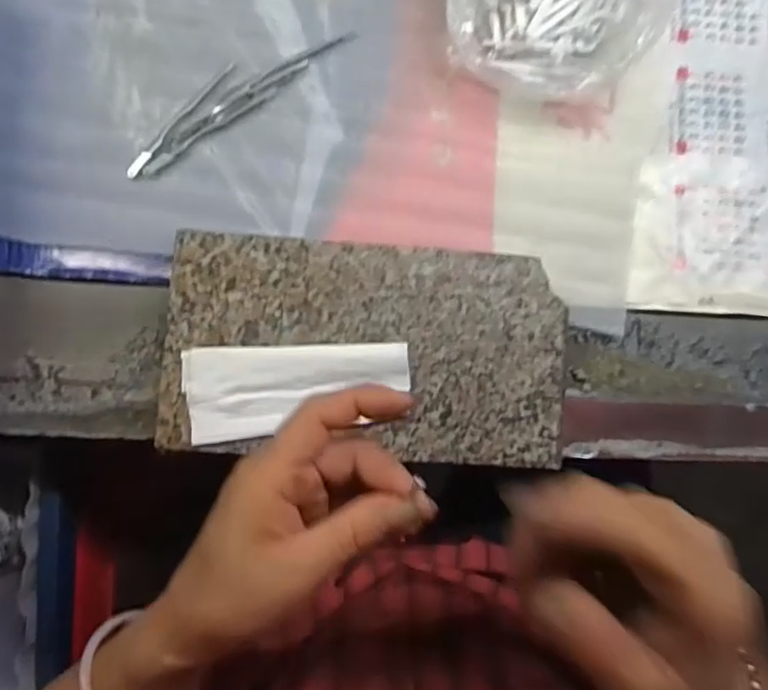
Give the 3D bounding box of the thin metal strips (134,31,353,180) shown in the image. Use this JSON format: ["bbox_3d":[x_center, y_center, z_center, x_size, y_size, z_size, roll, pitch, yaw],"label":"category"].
[{"bbox_3d":[-0.100,-0.168,0.404,0.169,0.004,0.032,-36,88,-6],"label":"thin metal strips"}]

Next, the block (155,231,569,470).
[{"bbox_3d":[-0.010,0.004,0.384,0.242,0.029,0.130,4,85,-3],"label":"block"}]

